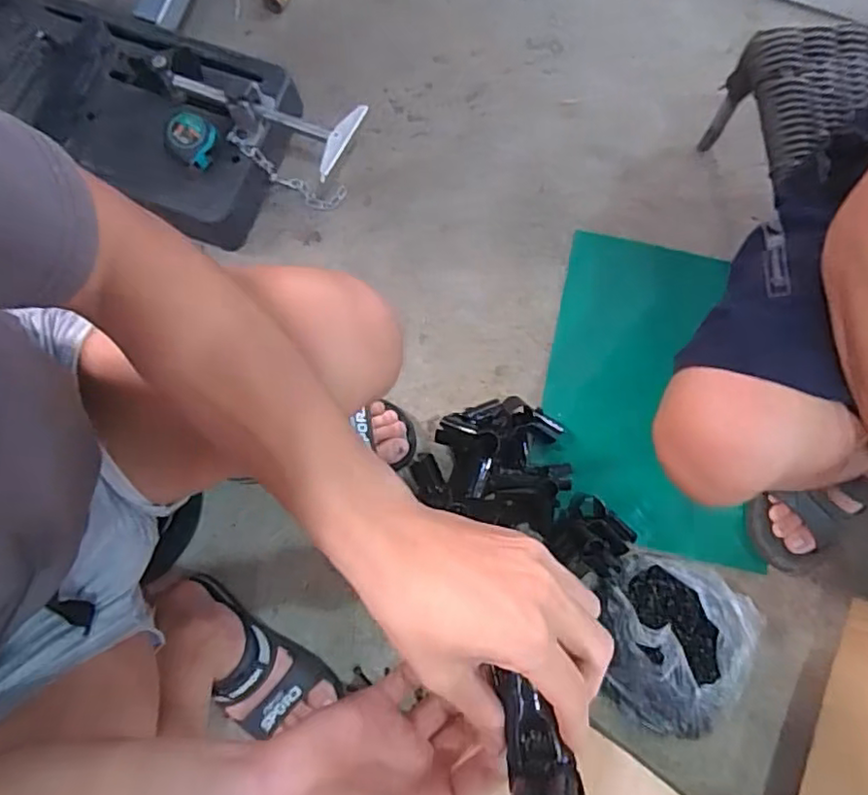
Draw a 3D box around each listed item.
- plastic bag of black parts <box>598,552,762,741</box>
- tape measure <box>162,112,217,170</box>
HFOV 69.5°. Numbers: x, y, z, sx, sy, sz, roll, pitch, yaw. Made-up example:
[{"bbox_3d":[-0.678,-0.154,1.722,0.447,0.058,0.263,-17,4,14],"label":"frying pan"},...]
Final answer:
[{"bbox_3d":[0.284,0.291,0.736,0.171,0.084,0.203,-1,80,1],"label":"plastic bag of black parts"},{"bbox_3d":[-0.307,-0.326,0.798,0.060,0.046,0.060,0,80,1],"label":"tape measure"}]

